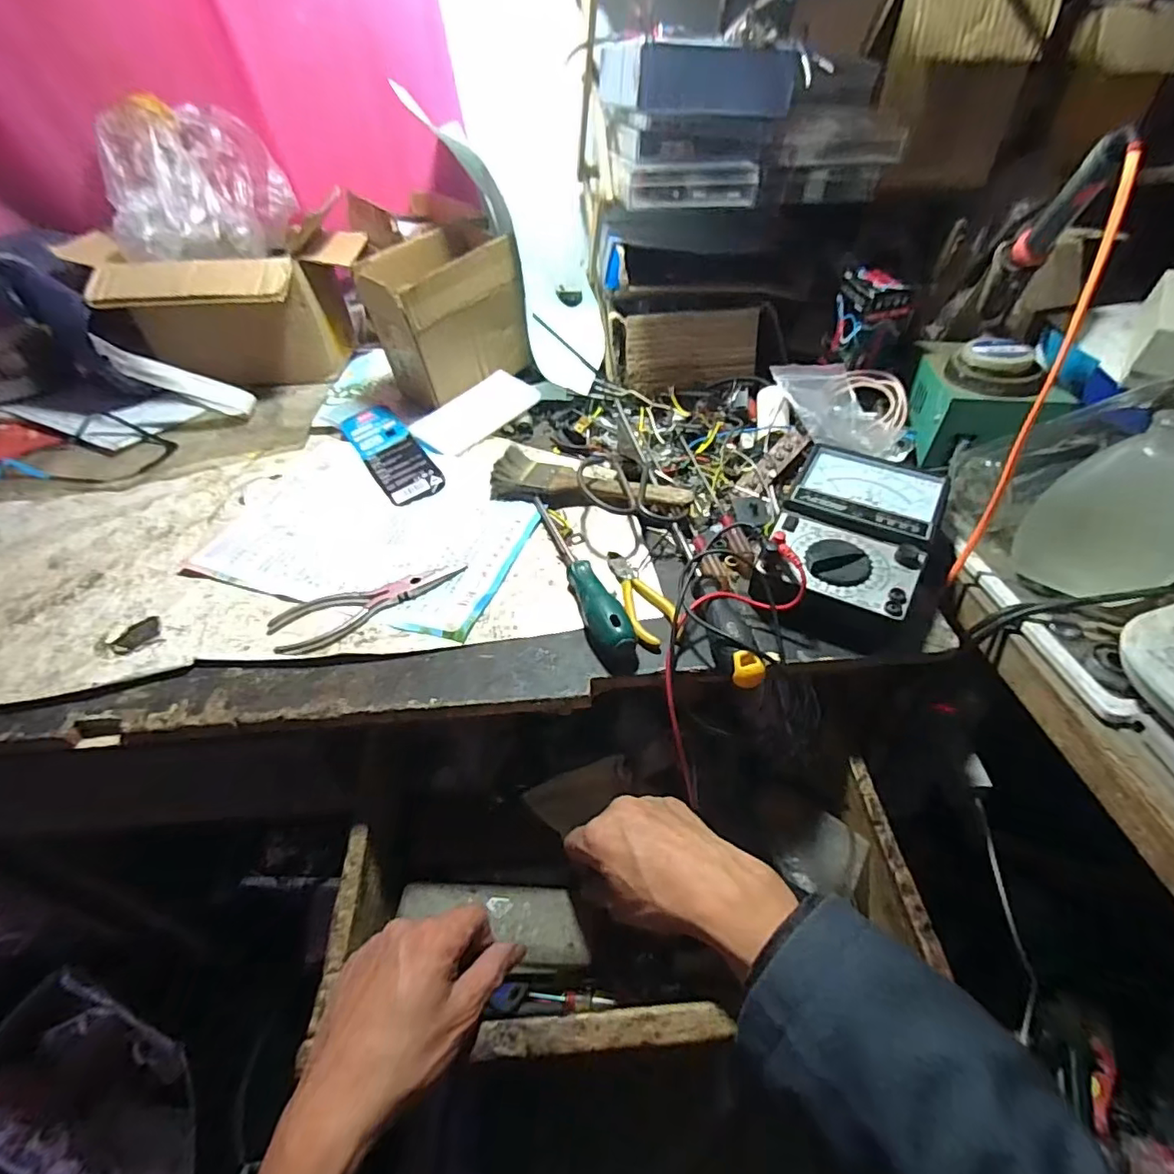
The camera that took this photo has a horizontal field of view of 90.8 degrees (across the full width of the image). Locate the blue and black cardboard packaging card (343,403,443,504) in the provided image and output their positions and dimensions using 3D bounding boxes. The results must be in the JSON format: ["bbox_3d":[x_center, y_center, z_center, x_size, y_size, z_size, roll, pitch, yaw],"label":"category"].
[{"bbox_3d":[-0.207,-0.144,0.612,0.056,0.011,0.179,-25,50,-22],"label":"blue and black cardboard packaging card"}]

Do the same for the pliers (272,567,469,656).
[{"bbox_3d":[-0.177,0.009,0.472,0.152,0.008,0.051,-25,50,-22],"label":"pliers"}]

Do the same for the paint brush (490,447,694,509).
[{"bbox_3d":[0.001,-0.094,0.533,0.184,0.024,0.063,21,49,20],"label":"paint brush"}]

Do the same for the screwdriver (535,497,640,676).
[{"bbox_3d":[-0.005,-0.017,0.473,0.029,0.029,0.201,-14,47,-12],"label":"screwdriver"}]

